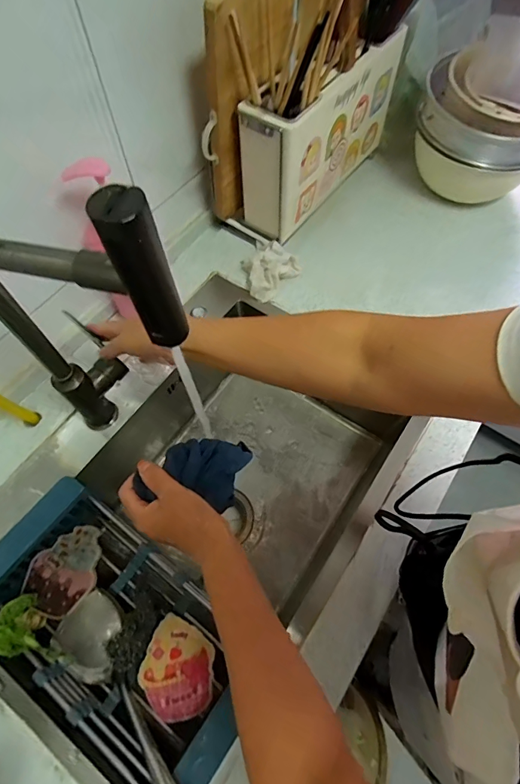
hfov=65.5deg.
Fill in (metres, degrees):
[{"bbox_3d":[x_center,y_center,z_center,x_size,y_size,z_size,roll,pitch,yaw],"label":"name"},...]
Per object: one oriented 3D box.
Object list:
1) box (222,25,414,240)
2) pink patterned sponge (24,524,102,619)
[{"bbox_3d":[0.102,-0.454,0.715,0.122,0.223,0.342,31,67,14],"label":"box"},{"bbox_3d":[-0.271,0.249,0.572,0.081,0.027,0.113,34,68,15],"label":"pink patterned sponge"}]

